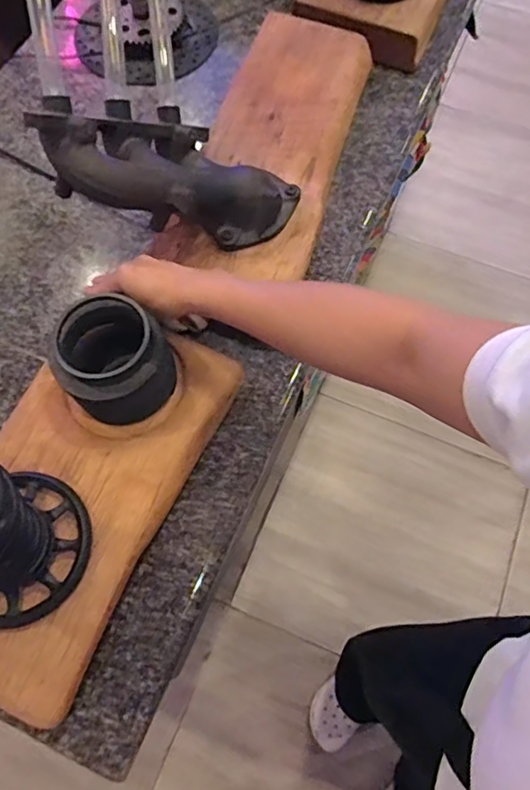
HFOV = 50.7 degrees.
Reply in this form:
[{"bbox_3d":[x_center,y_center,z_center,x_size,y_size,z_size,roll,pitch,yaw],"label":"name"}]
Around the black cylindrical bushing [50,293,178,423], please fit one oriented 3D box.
[{"bbox_3d":[-0.145,-0.034,0.549,0.105,0.104,0.092,-18,69,-9],"label":"black cylindrical bushing"}]

